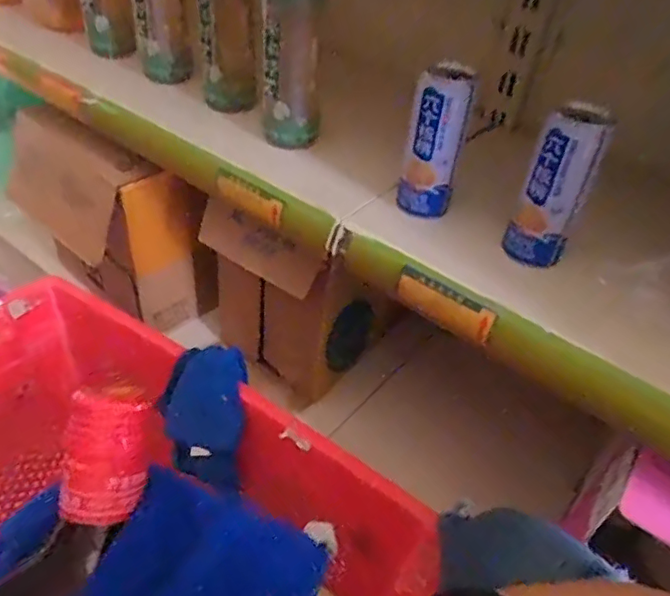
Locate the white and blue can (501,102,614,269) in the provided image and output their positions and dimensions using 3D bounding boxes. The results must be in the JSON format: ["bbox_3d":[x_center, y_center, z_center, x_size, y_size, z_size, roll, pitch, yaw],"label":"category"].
[{"bbox_3d":[0.182,-0.091,0.472,0.047,0.135,0.045,17,43,12],"label":"white and blue can"}]

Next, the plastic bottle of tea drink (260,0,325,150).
[{"bbox_3d":[-0.043,-0.257,0.571,0.063,0.210,0.063,0,42,-7],"label":"plastic bottle of tea drink"}]

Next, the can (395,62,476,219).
[{"bbox_3d":[0.090,-0.137,0.514,0.049,0.139,0.042,10,42,4],"label":"can"}]

